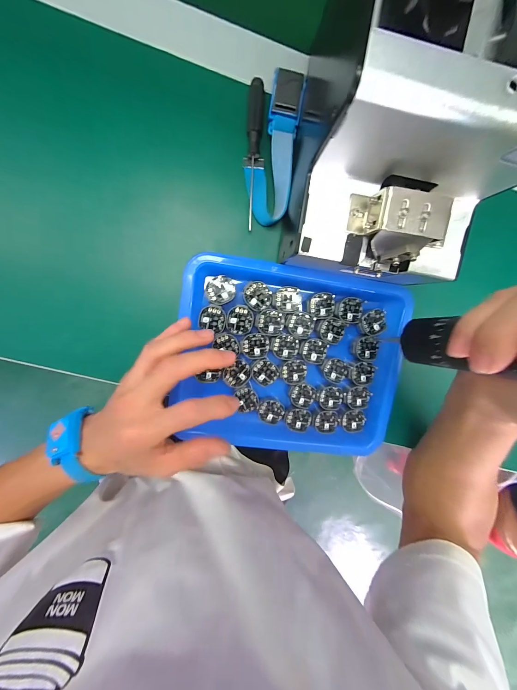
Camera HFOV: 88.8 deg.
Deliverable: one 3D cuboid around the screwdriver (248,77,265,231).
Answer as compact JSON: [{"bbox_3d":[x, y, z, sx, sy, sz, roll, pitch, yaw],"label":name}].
[{"bbox_3d":[-0.005,-0.167,0.234,0.013,0.012,0.119,4,96,-6],"label":"screwdriver"}]

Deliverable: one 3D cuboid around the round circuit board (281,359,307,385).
[{"bbox_3d":[0.036,0.027,0.261,0.026,0.004,0.025,-1,96,-5],"label":"round circuit board"}]

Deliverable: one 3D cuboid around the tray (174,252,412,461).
[{"bbox_3d":[0.032,0.018,0.254,0.210,0.020,0.178,9,95,-6],"label":"tray"}]

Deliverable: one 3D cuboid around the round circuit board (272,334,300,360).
[{"bbox_3d":[0.027,0.002,0.257,0.026,0.004,0.024,-1,96,-5],"label":"round circuit board"}]

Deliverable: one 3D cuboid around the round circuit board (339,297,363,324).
[{"bbox_3d":[0.091,-0.034,0.259,0.024,0.005,0.024,-1,96,-5],"label":"round circuit board"}]

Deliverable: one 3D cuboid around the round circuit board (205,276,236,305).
[{"bbox_3d":[-0.035,-0.051,0.243,0.027,0.004,0.026,-1,96,-5],"label":"round circuit board"}]

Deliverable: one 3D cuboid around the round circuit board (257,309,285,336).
[{"bbox_3d":[0.012,-0.022,0.252,0.026,0.005,0.024,-1,96,-5],"label":"round circuit board"}]

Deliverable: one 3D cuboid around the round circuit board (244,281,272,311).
[{"bbox_3d":[-0.001,-0.046,0.247,0.025,0.004,0.026,-1,96,-5],"label":"round circuit board"}]

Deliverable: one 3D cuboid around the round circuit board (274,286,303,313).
[{"bbox_3d":[0.029,-0.043,0.251,0.027,0.004,0.024,4,96,-6],"label":"round circuit board"}]

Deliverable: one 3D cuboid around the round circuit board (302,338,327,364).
[{"bbox_3d":[0.056,0.006,0.261,0.024,0.004,0.024,-1,96,-5],"label":"round circuit board"}]

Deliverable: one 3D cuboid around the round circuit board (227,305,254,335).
[{"bbox_3d":[-0.017,-0.023,0.249,0.024,0.004,0.027,4,96,-6],"label":"round circuit board"}]

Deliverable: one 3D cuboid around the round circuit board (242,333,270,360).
[{"bbox_3d":[-0.002,0.001,0.254,0.026,0.004,0.025,-1,96,-5],"label":"round circuit board"}]

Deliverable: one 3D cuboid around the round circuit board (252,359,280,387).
[{"bbox_3d":[0.007,0.027,0.259,0.025,0.004,0.027,-1,96,-5],"label":"round circuit board"}]

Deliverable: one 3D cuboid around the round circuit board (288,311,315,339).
[{"bbox_3d":[0.042,-0.019,0.256,0.025,0.004,0.025,-1,96,-5],"label":"round circuit board"}]

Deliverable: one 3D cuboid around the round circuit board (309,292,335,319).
[{"bbox_3d":[0.062,-0.038,0.255,0.025,0.004,0.024,-1,96,-5],"label":"round circuit board"}]

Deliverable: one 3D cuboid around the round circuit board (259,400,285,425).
[{"bbox_3d":[0.013,0.068,0.265,0.026,0.004,0.024,-1,96,-5],"label":"round circuit board"}]

